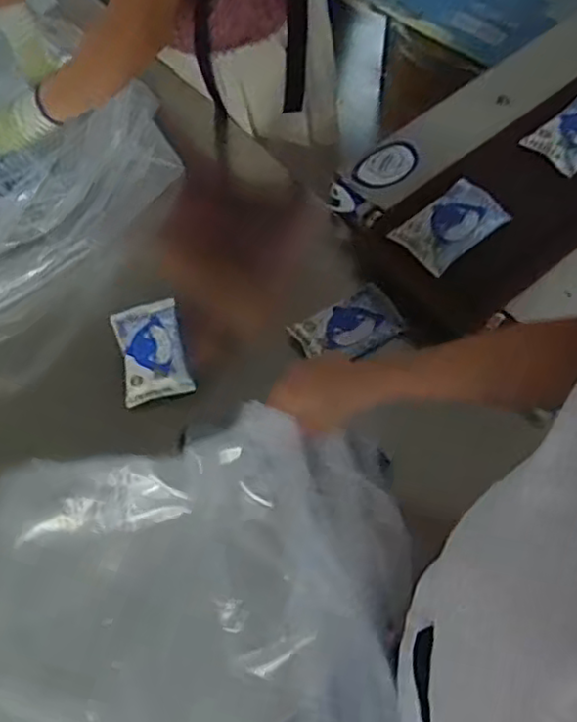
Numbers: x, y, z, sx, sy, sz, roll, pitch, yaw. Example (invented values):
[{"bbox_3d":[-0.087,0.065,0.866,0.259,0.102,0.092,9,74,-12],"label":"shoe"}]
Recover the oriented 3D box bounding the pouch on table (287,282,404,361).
[{"bbox_3d":[0.083,-0.044,0.912,0.148,0.029,0.079,-25,69,-16],"label":"pouch on table"}]

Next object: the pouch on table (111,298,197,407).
[{"bbox_3d":[-0.182,-0.014,0.906,0.085,0.018,0.142,-14,62,-7],"label":"pouch on table"}]

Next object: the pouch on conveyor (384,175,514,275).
[{"bbox_3d":[0.215,-0.178,0.893,0.148,0.029,0.087,-38,67,-18],"label":"pouch on conveyor"}]

